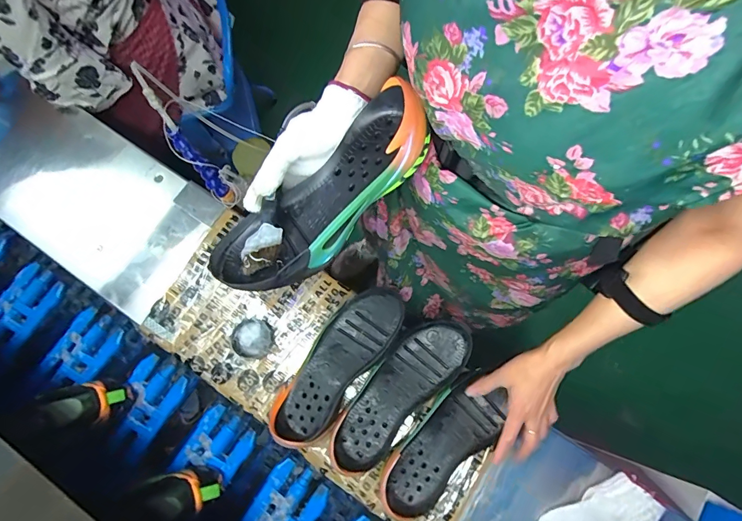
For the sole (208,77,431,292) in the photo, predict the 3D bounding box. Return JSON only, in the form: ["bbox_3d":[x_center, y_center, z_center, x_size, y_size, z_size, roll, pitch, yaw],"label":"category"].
[{"bbox_3d":[-0.050,-0.057,0.396,0.256,0.054,0.097,-40,79,10],"label":"sole"}]

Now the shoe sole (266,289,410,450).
[{"bbox_3d":[-0.049,0.147,0.579,0.096,0.031,0.251,32,79,28],"label":"shoe sole"}]

